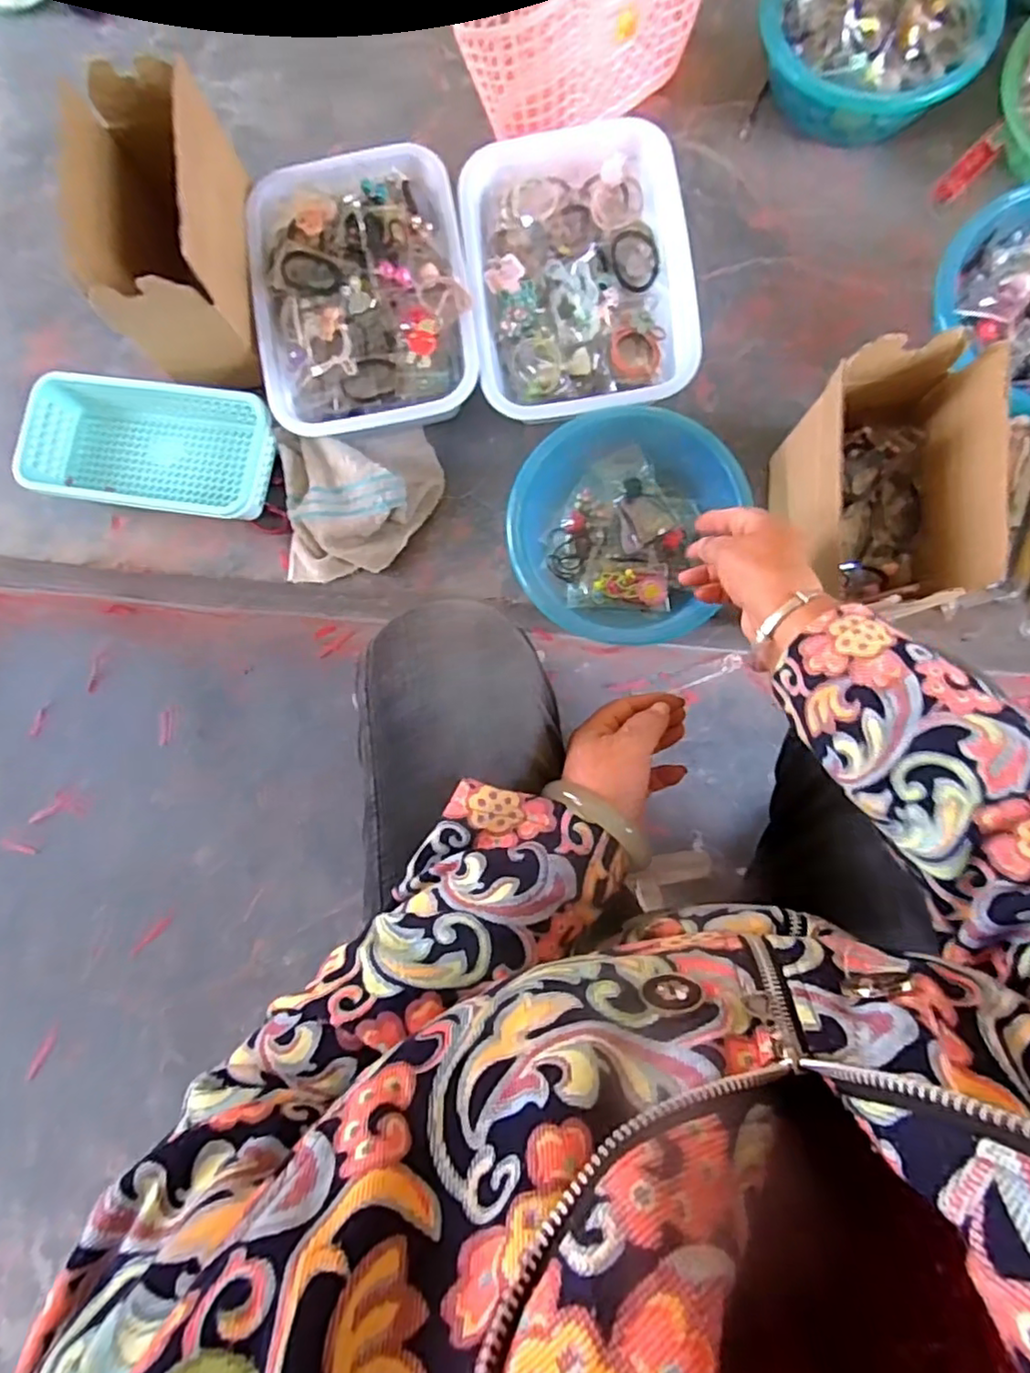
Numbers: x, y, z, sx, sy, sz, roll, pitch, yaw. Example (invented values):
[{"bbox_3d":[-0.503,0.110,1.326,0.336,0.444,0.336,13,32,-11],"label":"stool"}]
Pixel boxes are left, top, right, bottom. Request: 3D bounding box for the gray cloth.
[{"bbox_3d":[-0.163,-0.198,0.664,0.166,0.051,0.148,-7,85,2],"label":"gray cloth"}]

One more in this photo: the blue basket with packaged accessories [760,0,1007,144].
[{"bbox_3d":[0.363,-0.658,0.640,0.201,0.104,0.194,0,85,3],"label":"blue basket with packaged accessories"}]

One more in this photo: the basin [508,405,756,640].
[{"bbox_3d":[0.103,-0.157,0.627,0.202,0.075,0.212,0,85,3],"label":"basin"}]

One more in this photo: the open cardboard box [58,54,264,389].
[{"bbox_3d":[-0.324,-0.426,0.622,0.116,0.176,0.220,-5,85,2],"label":"open cardboard box"}]

